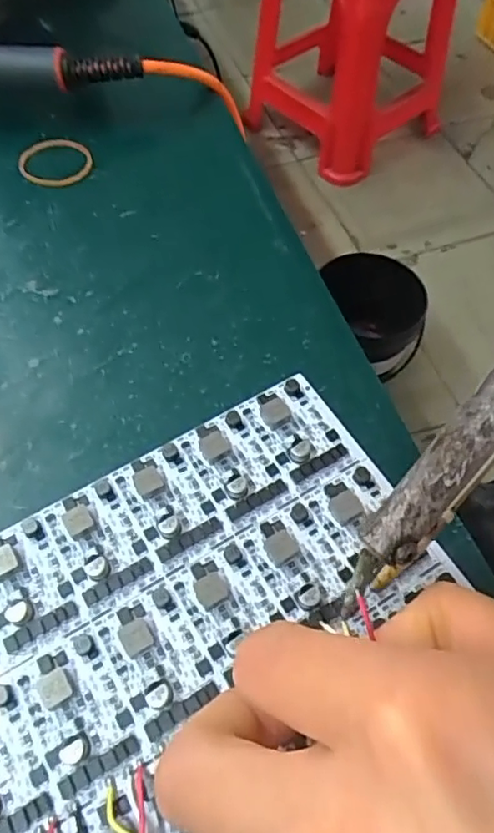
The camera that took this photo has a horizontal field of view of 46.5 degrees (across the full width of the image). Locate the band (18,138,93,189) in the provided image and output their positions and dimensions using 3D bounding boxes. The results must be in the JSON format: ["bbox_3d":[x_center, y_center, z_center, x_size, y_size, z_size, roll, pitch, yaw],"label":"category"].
[{"bbox_3d":[-0.092,-0.122,0.276,0.034,0.004,0.033,0,59,1],"label":"band"}]

